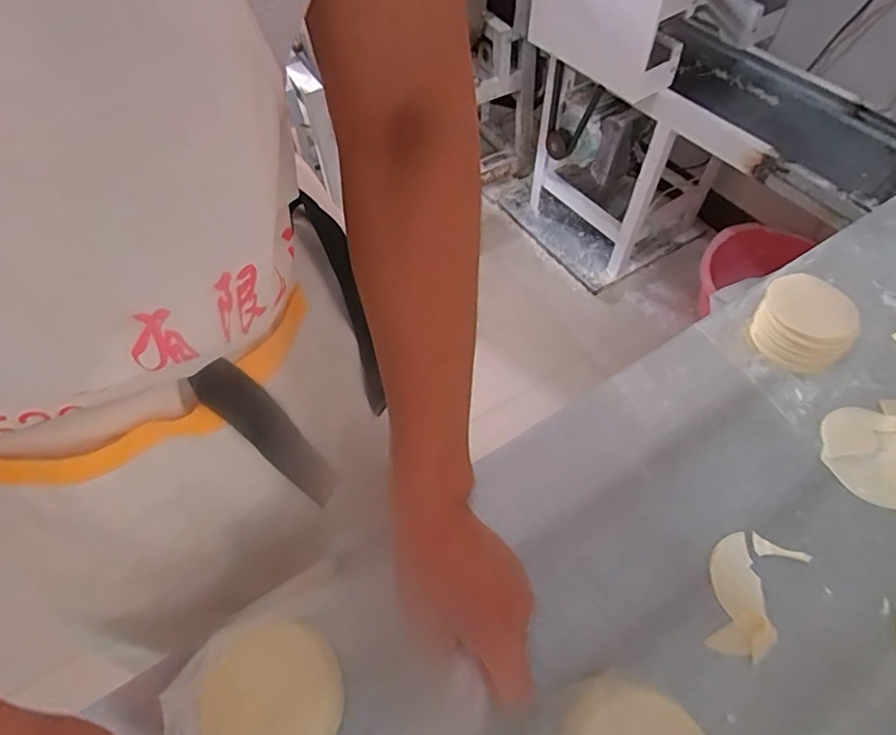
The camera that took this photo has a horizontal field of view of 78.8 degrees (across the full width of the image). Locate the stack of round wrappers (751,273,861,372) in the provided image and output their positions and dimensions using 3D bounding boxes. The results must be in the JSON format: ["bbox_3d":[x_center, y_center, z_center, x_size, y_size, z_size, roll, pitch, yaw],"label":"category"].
[{"bbox_3d":[0.371,-0.048,0.567,0.097,0.046,0.092,-37,63,-22],"label":"stack of round wrappers"}]

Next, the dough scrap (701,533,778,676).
[{"bbox_3d":[0.235,0.181,0.437,0.046,0.005,0.094,16,58,11],"label":"dough scrap"}]

